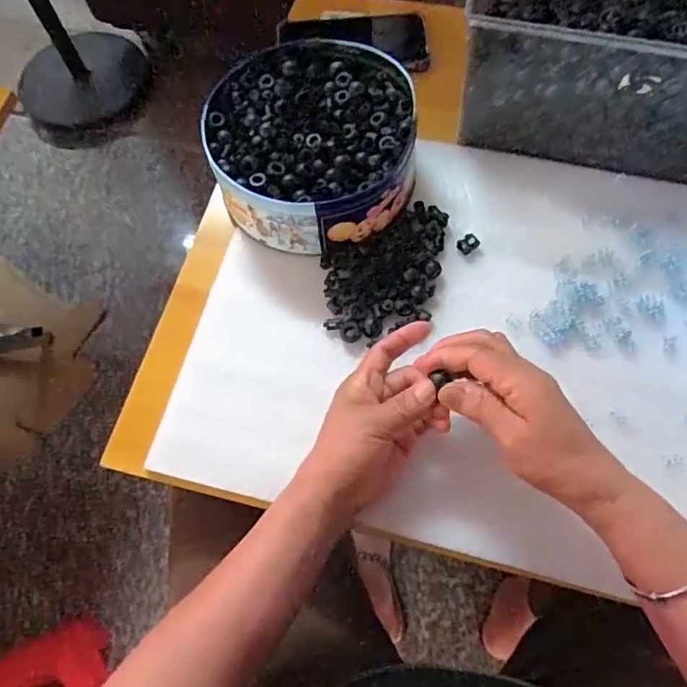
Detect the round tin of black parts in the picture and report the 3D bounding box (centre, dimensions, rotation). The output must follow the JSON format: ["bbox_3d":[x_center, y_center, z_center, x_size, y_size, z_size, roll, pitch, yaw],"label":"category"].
[{"bbox_3d":[-0.029,-0.190,0.494,0.189,0.061,0.209,-2,66,1],"label":"round tin of black parts"}]

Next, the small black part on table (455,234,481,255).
[{"bbox_3d":[0.114,-0.092,0.480,0.020,0.004,0.015,-35,70,-13],"label":"small black part on table"}]

